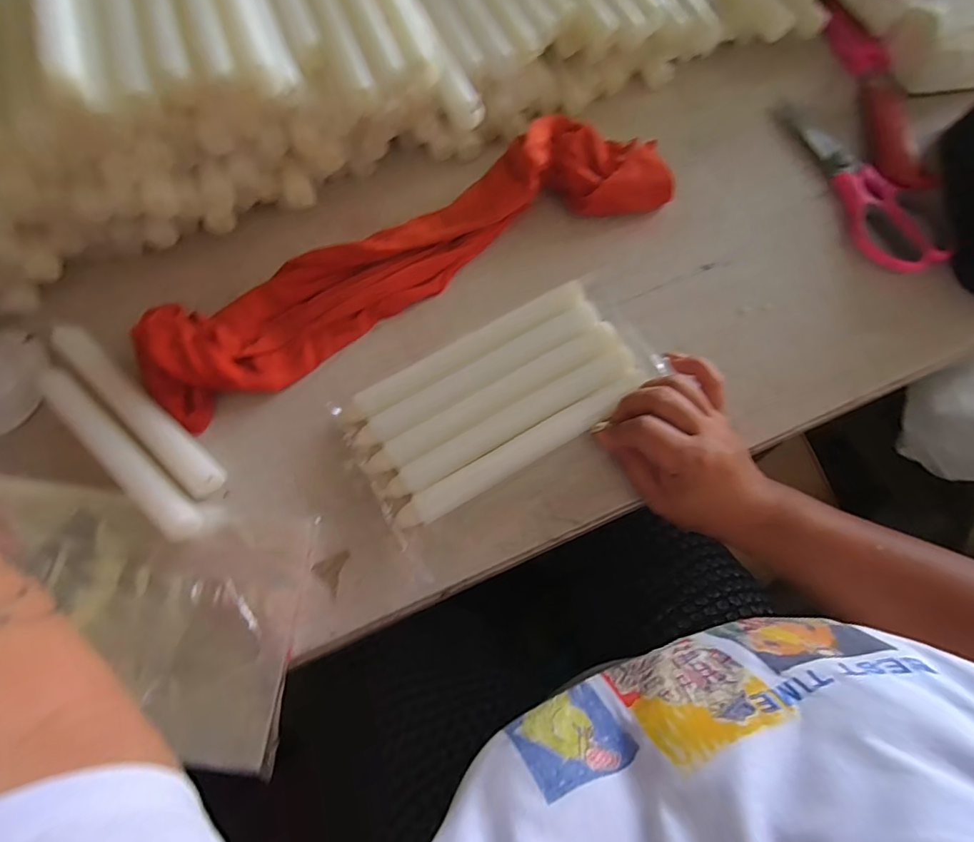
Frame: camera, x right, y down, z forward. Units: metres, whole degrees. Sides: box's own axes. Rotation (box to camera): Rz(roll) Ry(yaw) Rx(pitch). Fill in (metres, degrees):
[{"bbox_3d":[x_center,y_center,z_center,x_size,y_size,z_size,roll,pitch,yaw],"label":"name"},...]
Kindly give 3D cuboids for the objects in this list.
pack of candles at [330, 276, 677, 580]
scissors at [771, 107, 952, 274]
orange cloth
[{"bbox_3d":[0.017,-0.018,0.347,0.236,0.026,0.123,-29,75,-8],"label":"pack of candles"},{"bbox_3d":[0.314,-0.211,0.402,0.057,0.011,0.198,-18,72,-5],"label":"scissors"},{"bbox_3d":[-0.058,-0.133,0.370,0.439,0.043,0.098,-28,73,-8],"label":"orange cloth"}]

